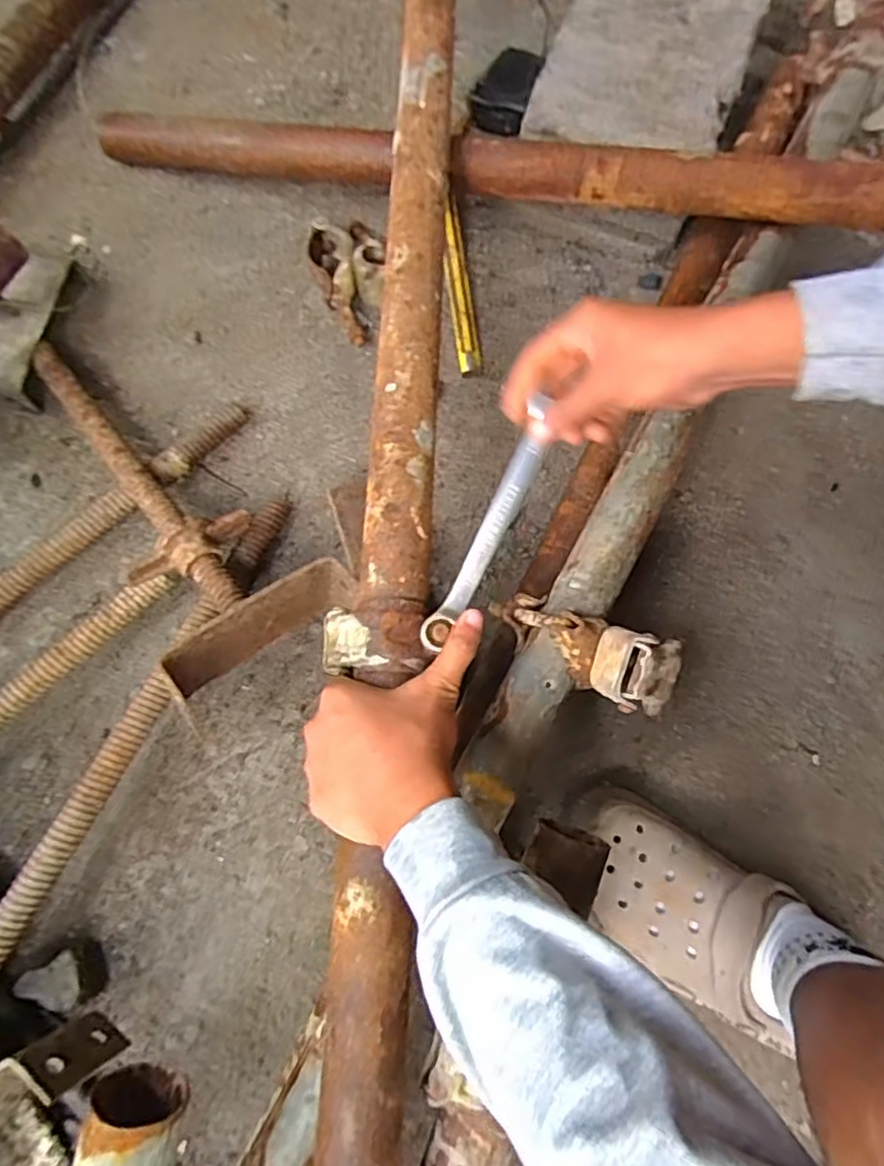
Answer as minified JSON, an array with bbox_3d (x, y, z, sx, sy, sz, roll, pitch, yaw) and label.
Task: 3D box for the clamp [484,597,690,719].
[{"bbox_3d":[0.099,0.045,0.463,0.134,0.063,0.059,26,76,34],"label":"clamp"}]

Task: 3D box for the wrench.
[{"bbox_3d":[0.035,-0.040,0.427,0.021,0.013,0.182,26,83,5],"label":"wrench"}]

